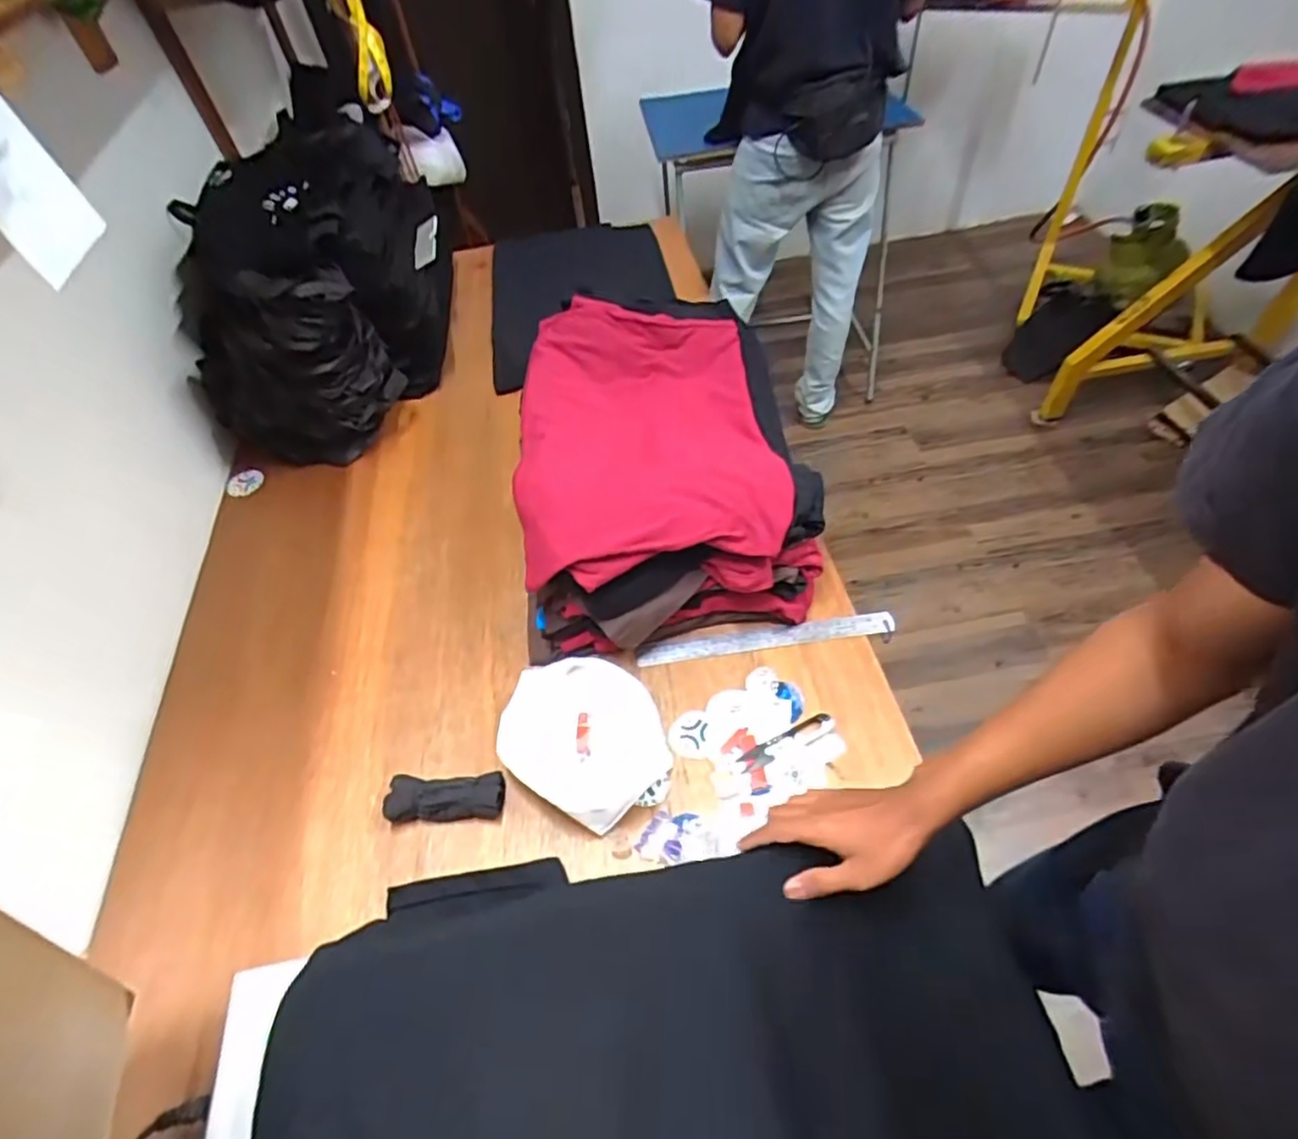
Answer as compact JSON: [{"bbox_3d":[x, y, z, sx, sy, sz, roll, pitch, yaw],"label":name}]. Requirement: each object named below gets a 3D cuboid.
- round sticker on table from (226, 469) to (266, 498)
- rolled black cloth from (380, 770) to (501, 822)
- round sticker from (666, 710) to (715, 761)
[{"bbox_3d":[-0.666,-0.141,1.098,0.072,0.007,0.055,-5,62,13],"label":"round sticker on table"},{"bbox_3d":[-0.222,0.250,0.735,0.125,0.032,0.047,-4,53,1],"label":"rolled black cloth"},{"bbox_3d":[0.049,0.193,0.781,0.051,0.008,0.059,3,53,6],"label":"round sticker"}]

